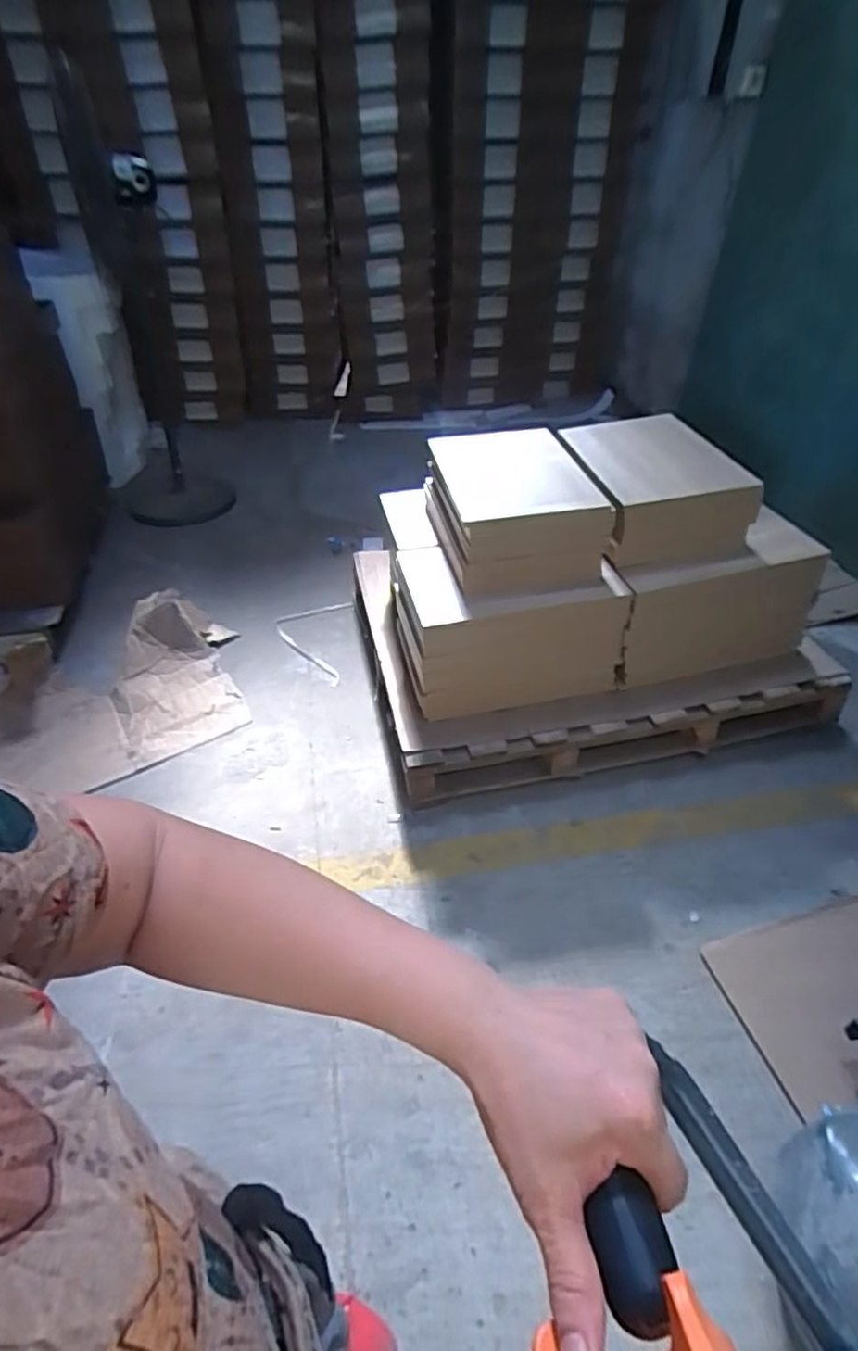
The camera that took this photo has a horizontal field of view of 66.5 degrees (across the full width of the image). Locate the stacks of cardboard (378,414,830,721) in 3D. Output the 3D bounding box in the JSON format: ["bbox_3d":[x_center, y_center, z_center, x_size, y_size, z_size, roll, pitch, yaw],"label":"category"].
[{"bbox_3d":[0.427,-0.385,1.870,1.063,0.493,0.747,-7,44,-10],"label":"stacks of cardboard"}]

